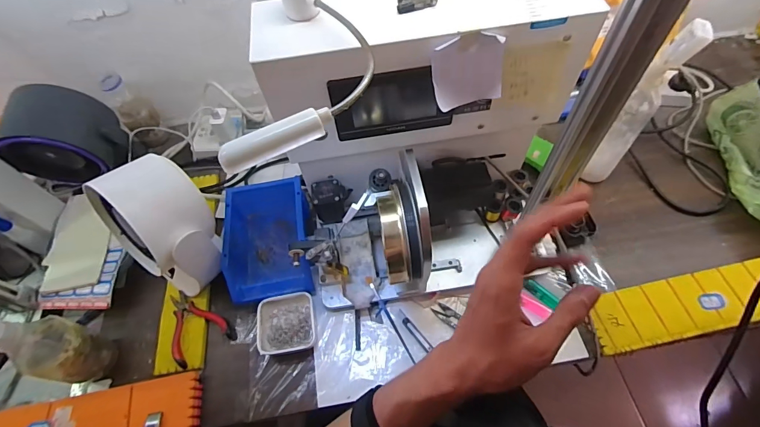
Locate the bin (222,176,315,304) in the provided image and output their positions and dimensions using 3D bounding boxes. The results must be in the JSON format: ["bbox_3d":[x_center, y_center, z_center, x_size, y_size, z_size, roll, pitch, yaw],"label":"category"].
[{"bbox_3d":[-0.177,0.039,0.618,0.124,0.078,0.199,-9,58,-1],"label":"bin"}]

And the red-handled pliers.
[{"bbox_3d":[-0.286,0.164,0.586,0.088,0.017,0.113,-29,61,-13],"label":"red-handled pliers"}]

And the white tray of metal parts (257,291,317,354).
[{"bbox_3d":[-0.140,0.164,0.564,0.083,0.023,0.079,-11,58,-2],"label":"white tray of metal parts"}]

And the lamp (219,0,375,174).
[{"bbox_3d":[-0.055,-0.130,0.323,0.099,0.029,0.225,1,59,5],"label":"lamp"}]

